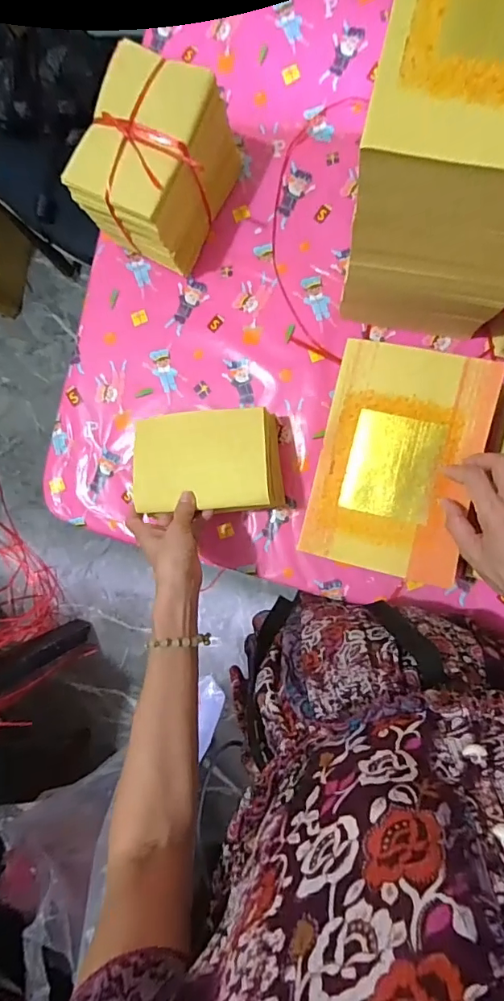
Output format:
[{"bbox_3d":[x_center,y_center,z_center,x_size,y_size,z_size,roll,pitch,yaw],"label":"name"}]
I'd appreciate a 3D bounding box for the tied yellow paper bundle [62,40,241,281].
[{"bbox_3d":[-0.113,-0.396,0.584,0.122,0.147,0.167,28,95,8],"label":"tied yellow paper bundle"}]

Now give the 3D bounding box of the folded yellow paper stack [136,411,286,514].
[{"bbox_3d":[-0.054,-0.046,0.561,0.171,0.033,0.114,-4,90,9],"label":"folded yellow paper stack"}]

